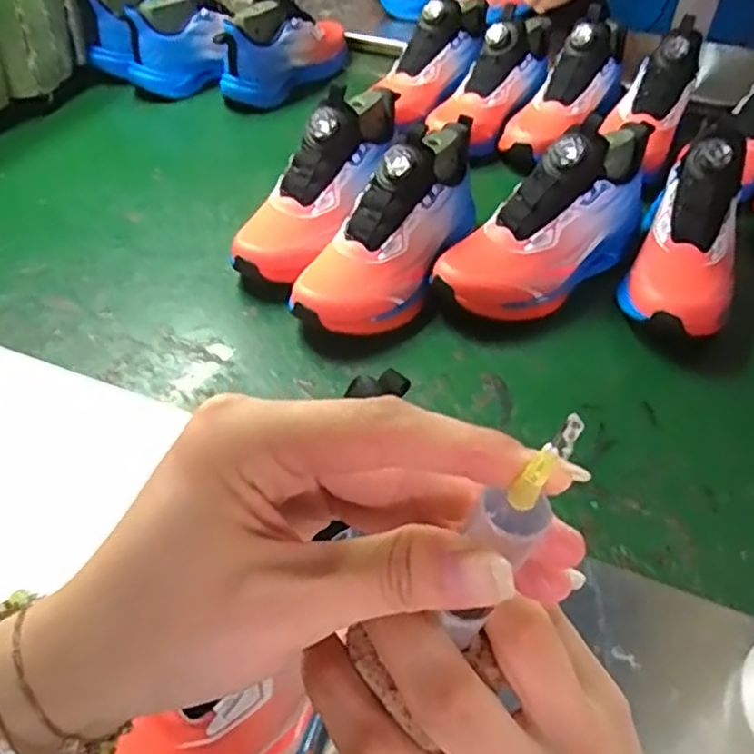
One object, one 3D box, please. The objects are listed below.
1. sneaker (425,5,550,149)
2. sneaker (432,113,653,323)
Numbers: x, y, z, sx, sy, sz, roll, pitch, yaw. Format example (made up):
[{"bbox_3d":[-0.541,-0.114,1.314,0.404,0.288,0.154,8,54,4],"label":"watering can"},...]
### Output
[{"bbox_3d":[0.161,-0.396,0.905,0.079,0.099,0.227,34,81,28],"label":"sneaker"},{"bbox_3d":[0.166,-0.156,0.661,0.094,0.129,0.244,35,53,28],"label":"sneaker"}]

